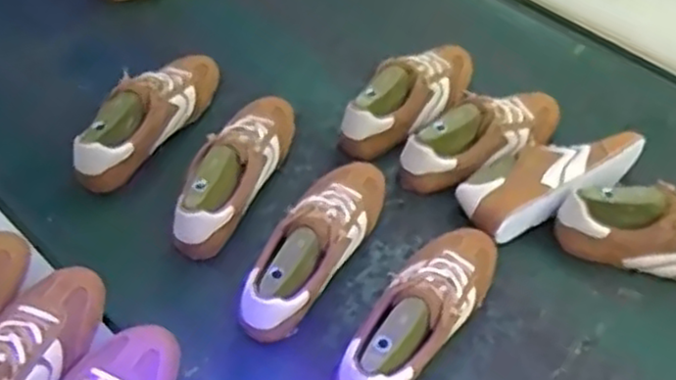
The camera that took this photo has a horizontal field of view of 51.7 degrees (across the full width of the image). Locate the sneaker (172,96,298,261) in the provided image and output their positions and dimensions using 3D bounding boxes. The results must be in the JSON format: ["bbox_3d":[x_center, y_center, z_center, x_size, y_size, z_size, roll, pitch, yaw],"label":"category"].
[{"bbox_3d":[-0.119,-0.035,0.824,0.079,0.091,0.257,19,46,11],"label":"sneaker"}]

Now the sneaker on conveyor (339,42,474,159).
[{"bbox_3d":[0.101,-0.139,0.930,0.081,0.091,0.248,39,65,21],"label":"sneaker on conveyor"}]

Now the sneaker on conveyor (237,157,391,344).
[{"bbox_3d":[-0.024,0.053,0.766,0.083,0.085,0.261,25,46,14],"label":"sneaker on conveyor"}]

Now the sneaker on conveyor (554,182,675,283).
[{"bbox_3d":[0.390,0.050,0.812,0.258,0.076,0.091,7,58,3],"label":"sneaker on conveyor"}]

